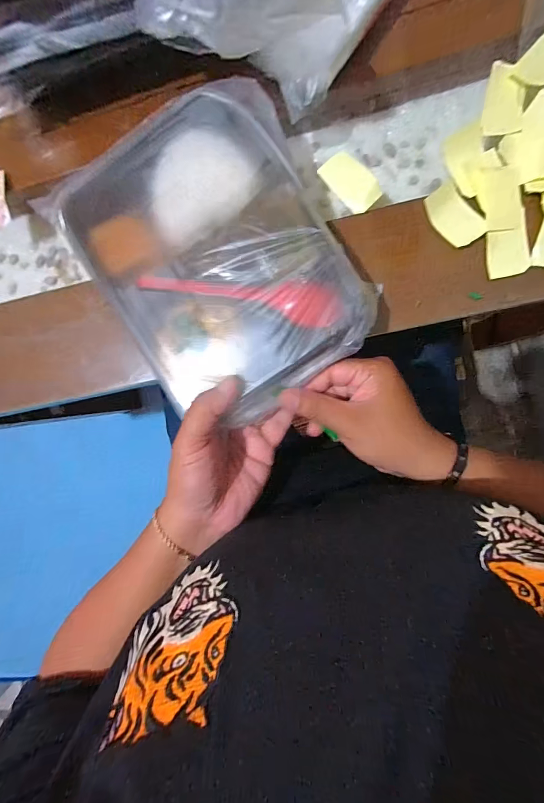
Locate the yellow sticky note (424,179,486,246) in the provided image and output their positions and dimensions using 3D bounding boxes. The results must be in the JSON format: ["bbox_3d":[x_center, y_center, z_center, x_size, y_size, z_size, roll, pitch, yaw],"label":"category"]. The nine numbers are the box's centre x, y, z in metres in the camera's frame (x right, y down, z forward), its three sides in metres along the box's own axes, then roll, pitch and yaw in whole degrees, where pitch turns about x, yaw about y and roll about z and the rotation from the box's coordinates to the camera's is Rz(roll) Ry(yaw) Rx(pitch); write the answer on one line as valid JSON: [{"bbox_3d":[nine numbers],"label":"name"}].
[{"bbox_3d":[0.149,-0.153,0.286,0.031,0.005,0.052,-35,87,7],"label":"yellow sticky note"}]

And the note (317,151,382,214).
[{"bbox_3d":[0.067,-0.188,0.298,0.031,0.004,0.052,-44,86,6],"label":"note"}]

